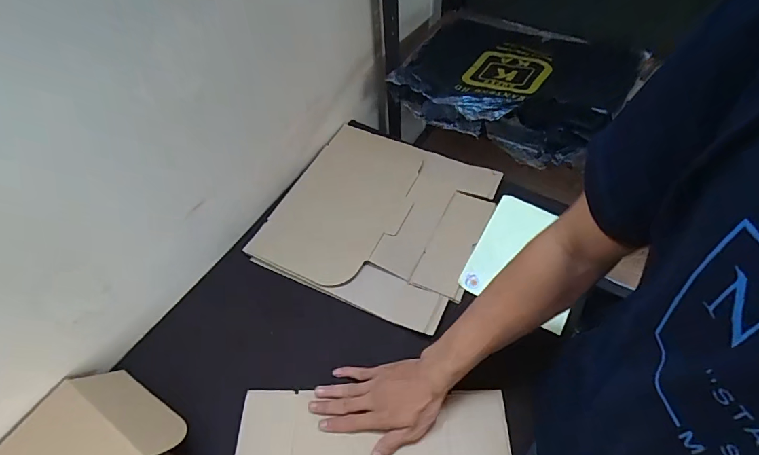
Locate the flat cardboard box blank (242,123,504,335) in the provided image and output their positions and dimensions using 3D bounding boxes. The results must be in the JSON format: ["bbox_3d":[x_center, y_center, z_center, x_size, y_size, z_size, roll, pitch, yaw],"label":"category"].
[{"bbox_3d":[0.005,-0.035,0.694,0.340,0.042,0.349,21,59,17],"label":"flat cardboard box blank"}]

